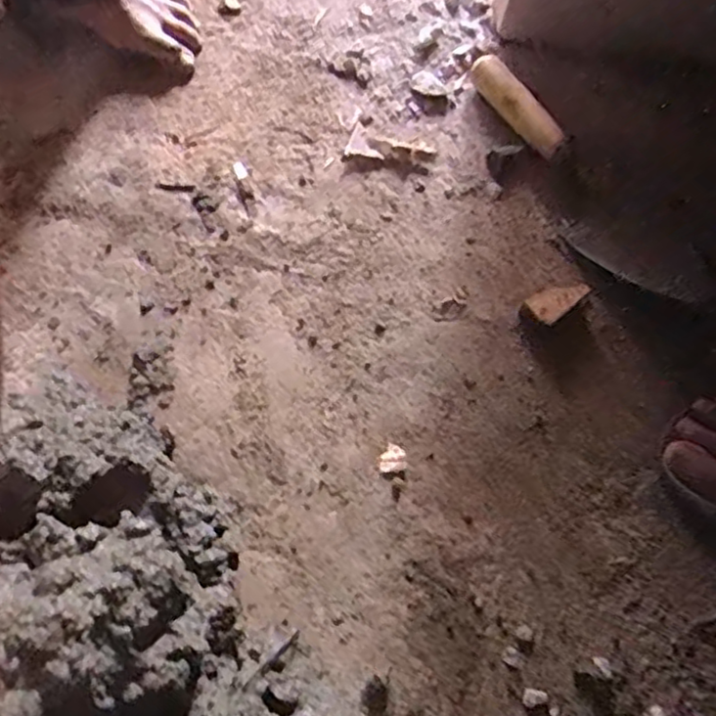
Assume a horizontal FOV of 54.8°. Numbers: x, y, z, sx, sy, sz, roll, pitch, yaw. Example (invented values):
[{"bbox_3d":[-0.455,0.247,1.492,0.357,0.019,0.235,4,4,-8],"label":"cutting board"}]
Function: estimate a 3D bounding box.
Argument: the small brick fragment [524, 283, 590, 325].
[{"bbox_3d":[0.180,-0.053,0.618,0.051,0.025,0.030,-32,78,-14],"label":"small brick fragment"}]

